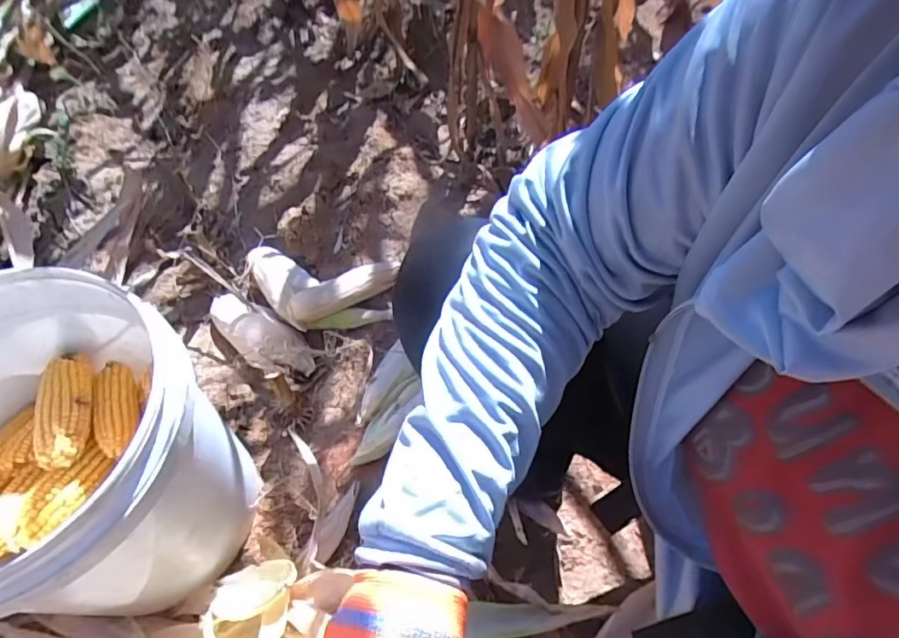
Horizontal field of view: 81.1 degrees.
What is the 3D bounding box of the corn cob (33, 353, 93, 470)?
[{"bbox_3d":[-0.407,0.094,0.551,0.047,0.034,0.116,-15,55,-10],"label":"corn cob"}]

